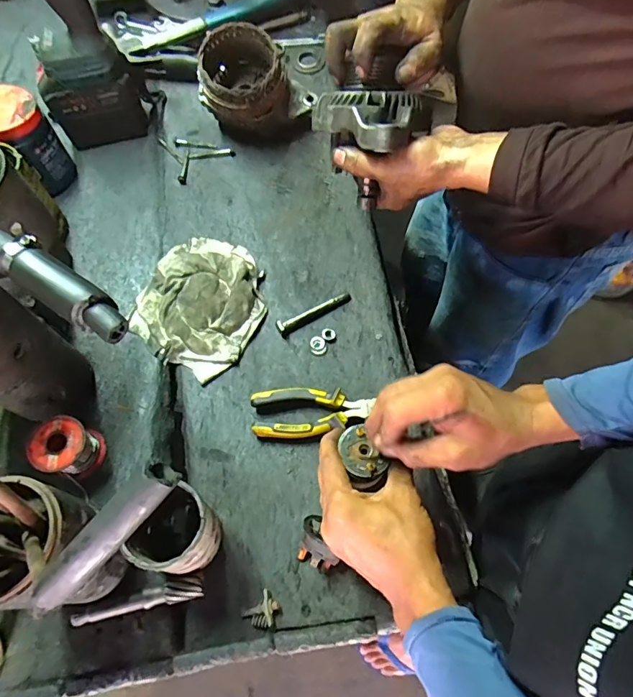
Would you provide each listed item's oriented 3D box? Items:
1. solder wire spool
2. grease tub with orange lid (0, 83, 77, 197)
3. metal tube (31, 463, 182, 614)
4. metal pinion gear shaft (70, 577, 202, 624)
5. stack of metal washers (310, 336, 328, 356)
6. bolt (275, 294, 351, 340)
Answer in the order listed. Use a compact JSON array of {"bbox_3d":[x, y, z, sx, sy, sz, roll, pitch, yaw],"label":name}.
[{"bbox_3d":[-0.251,0.102,0.466,0.050,0.061,0.051,0,66,1],"label":"solder wire spool"},{"bbox_3d":[-0.379,-0.263,0.593,0.083,0.121,0.079,0,66,1],"label":"grease tub with orange lid"},{"bbox_3d":[-0.096,0.087,0.203,0.088,0.014,0.017,-46,72,3],"label":"metal tube"},{"bbox_3d":[-0.163,0.235,0.422,0.118,0.021,0.020,-14,67,-6],"label":"metal pinion gear shaft"},{"bbox_3d":[0.002,-0.004,0.553,0.019,0.006,0.022,-14,67,-6],"label":"stack of metal washers"},{"bbox_3d":[-0.004,-0.047,0.564,0.098,0.018,0.018,-29,69,-11],"label":"bolt"}]

